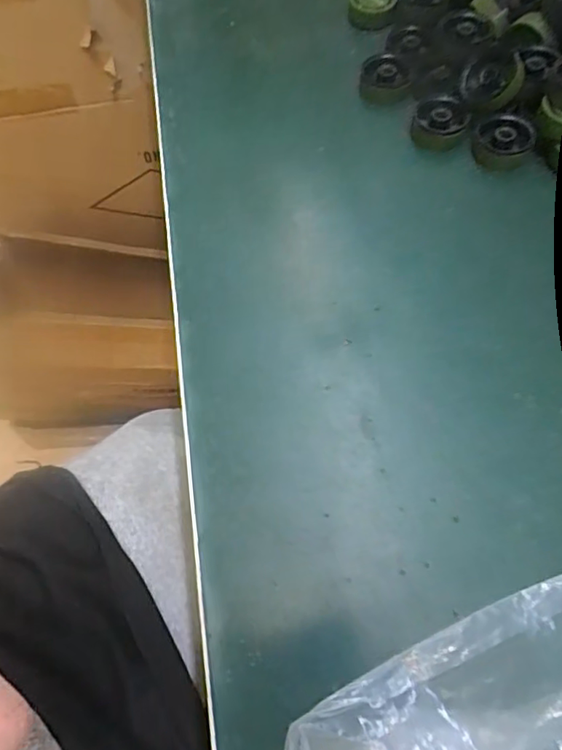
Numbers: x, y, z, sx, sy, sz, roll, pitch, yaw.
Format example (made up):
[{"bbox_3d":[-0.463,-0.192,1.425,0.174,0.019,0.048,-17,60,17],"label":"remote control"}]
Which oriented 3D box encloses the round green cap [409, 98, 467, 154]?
[{"bbox_3d":[0.074,-0.117,0.258,0.024,0.010,0.025,-1,62,2],"label":"round green cap"}]

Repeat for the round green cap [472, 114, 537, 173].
[{"bbox_3d":[0.100,-0.104,0.250,0.025,0.013,0.021,20,65,13],"label":"round green cap"}]

